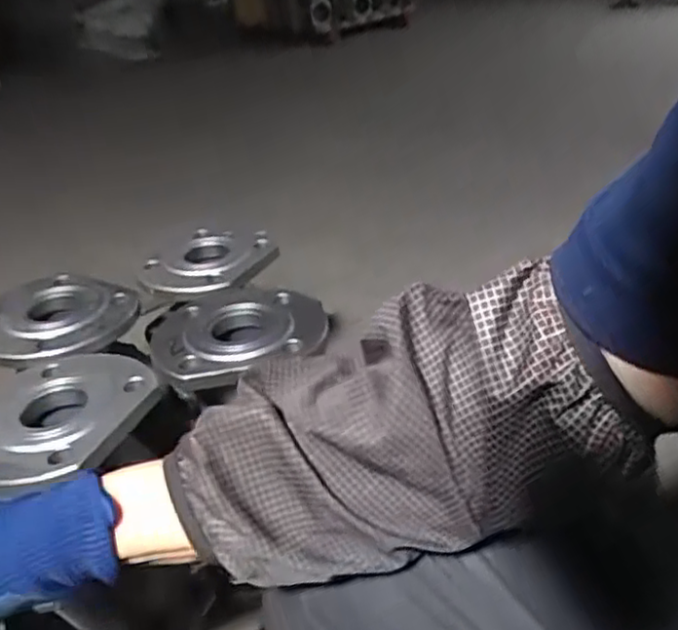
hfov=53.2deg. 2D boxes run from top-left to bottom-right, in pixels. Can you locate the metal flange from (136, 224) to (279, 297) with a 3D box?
[{"bbox_3d":[-0.148,-0.065,0.777,0.150,0.034,0.176,-10,29,-7],"label":"metal flange"}]

